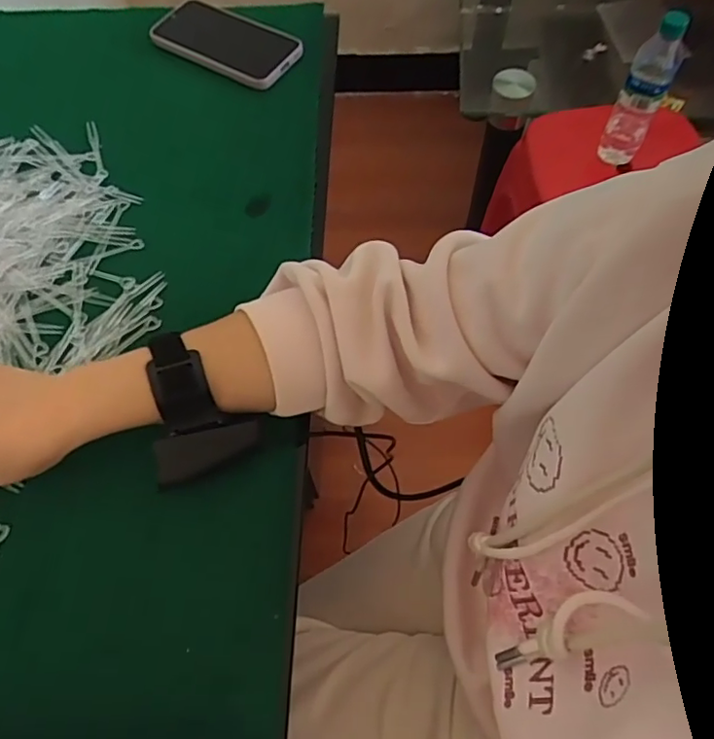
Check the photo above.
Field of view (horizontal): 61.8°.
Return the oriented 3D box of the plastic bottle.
[{"bbox_3d":[0.416,-0.405,0.868,0.057,0.240,0.063,21,65,13],"label":"plastic bottle"}]

